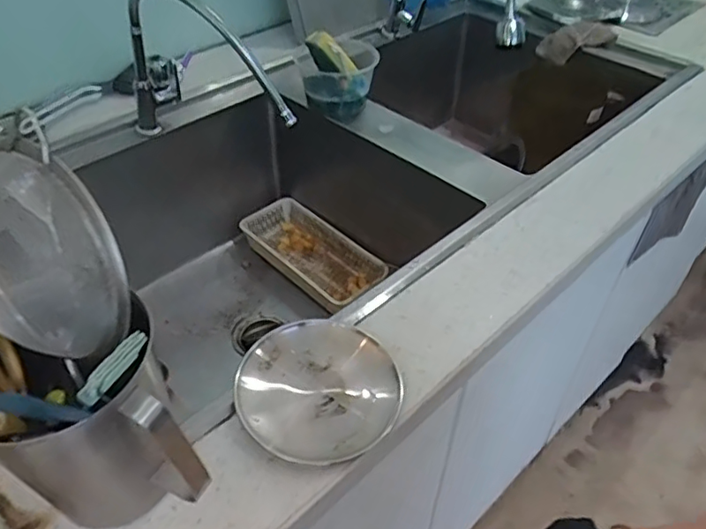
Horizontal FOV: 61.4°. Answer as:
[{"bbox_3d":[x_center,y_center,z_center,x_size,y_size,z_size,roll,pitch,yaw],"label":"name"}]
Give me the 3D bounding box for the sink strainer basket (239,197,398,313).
[{"bbox_3d":[-0.076,-0.017,1.134,0.130,0.064,0.320,-33,53,-31],"label":"sink strainer basket"}]

